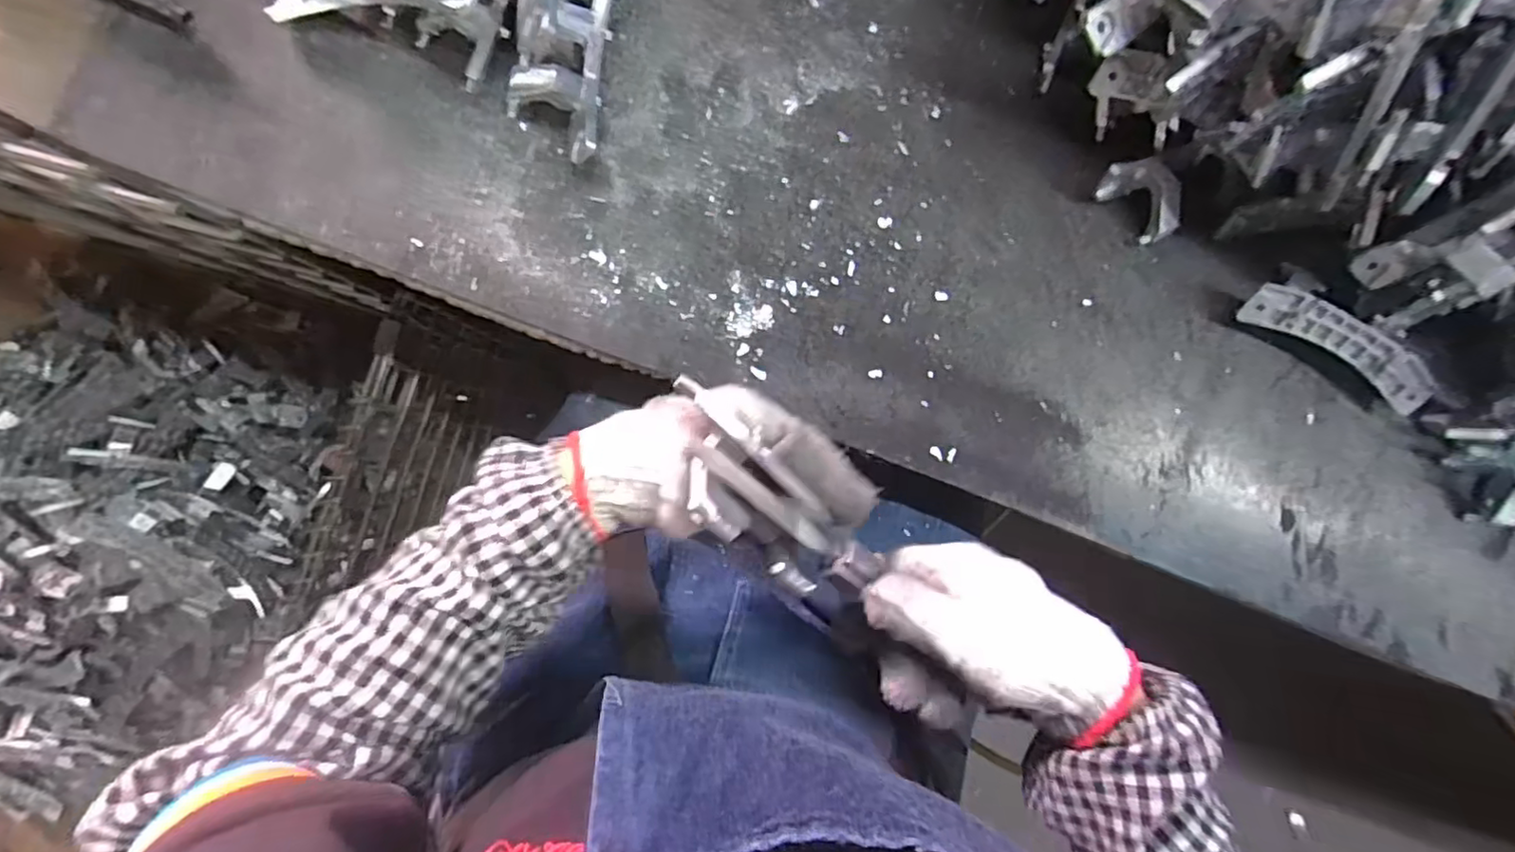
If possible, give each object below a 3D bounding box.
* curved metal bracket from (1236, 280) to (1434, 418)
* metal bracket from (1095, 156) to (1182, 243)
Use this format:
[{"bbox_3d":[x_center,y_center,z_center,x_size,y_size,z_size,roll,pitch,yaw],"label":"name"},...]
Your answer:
[{"bbox_3d":[0.438,-0.061,0.483,0.157,0.036,0.045,31,88,-6],"label":"curved metal bracket"},{"bbox_3d":[0.277,-0.162,0.463,0.047,0.028,0.060,-22,94,-5],"label":"metal bracket"}]

